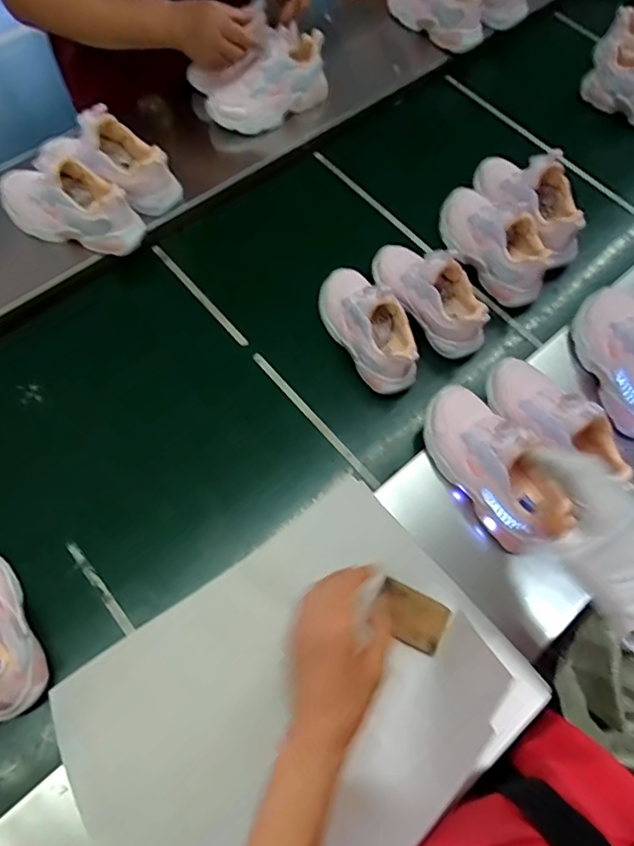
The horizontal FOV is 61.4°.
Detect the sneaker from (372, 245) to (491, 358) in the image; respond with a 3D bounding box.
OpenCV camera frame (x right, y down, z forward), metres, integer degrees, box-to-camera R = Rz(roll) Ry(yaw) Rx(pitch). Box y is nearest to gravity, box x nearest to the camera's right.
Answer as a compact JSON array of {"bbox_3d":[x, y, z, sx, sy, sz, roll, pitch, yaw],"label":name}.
[{"bbox_3d":[0.155,-0.185,0.721,0.073,0.094,0.190,-34,72,-17],"label":"sneaker"}]

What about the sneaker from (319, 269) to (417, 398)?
[{"bbox_3d":[0.069,-0.138,0.704,0.084,0.101,0.192,-29,71,-15],"label":"sneaker"}]

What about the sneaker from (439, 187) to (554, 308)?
[{"bbox_3d":[0.258,-0.270,0.771,0.076,0.096,0.199,-29,71,-15],"label":"sneaker"}]

